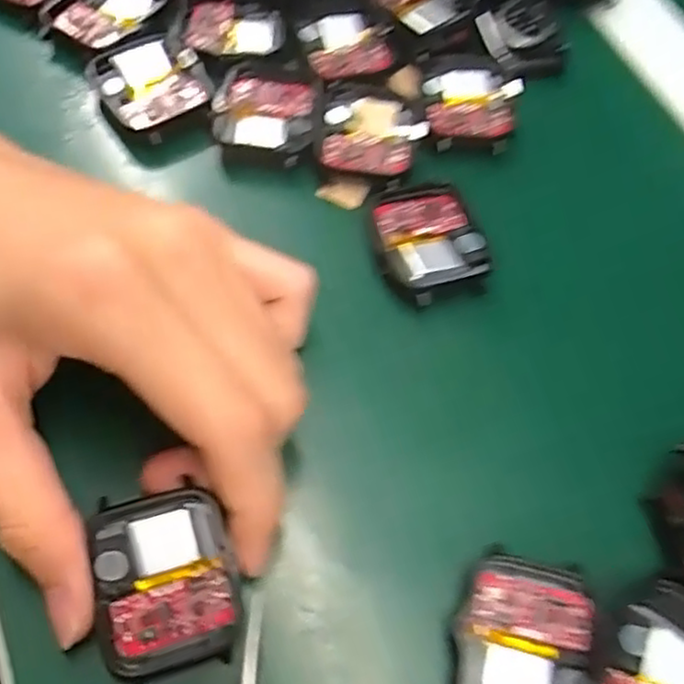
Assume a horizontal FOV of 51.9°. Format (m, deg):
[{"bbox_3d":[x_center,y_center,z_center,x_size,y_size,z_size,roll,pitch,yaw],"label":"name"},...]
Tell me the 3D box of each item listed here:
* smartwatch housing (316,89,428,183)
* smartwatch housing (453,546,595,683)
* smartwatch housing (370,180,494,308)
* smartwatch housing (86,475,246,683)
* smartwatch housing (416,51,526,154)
[{"bbox_3d":[0.011,-0.078,0.270,0.038,0.011,0.041,10,61,-1],"label":"smartwatch housing"},{"bbox_3d":[0.049,0.081,0.187,0.035,0.010,0.044,19,62,4],"label":"smartwatch housing"},{"bbox_3d":[0.031,-0.034,0.250,0.035,0.011,0.046,-11,64,-12],"label":"smartwatch housing"},{"bbox_3d":[-0.047,0.064,0.187,0.036,0.009,0.044,-13,65,-10],"label":"smartwatch housing"},{"bbox_3d":[0.052,-0.095,0.278,0.038,0.005,0.044,0,62,-6],"label":"smartwatch housing"}]

